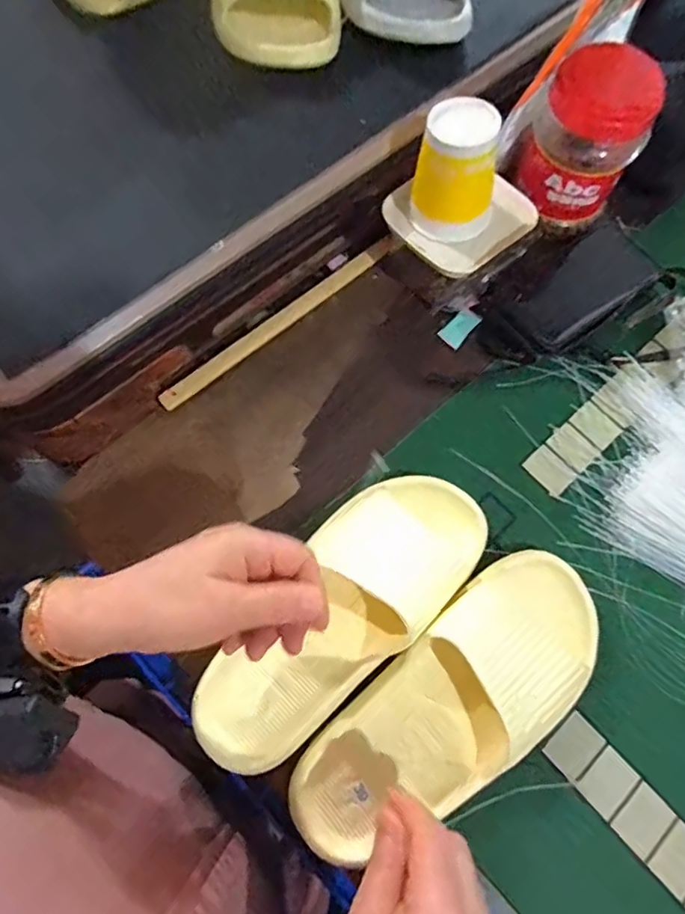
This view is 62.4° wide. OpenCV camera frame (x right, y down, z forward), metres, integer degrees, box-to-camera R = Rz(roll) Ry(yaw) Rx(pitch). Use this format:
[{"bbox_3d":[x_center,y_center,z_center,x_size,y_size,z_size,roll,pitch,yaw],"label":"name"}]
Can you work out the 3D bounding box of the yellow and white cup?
[{"bbox_3d":[0.091,-0.221,0.446,0.062,0.086,0.058,1,71,-3],"label":"yellow and white cup"}]

